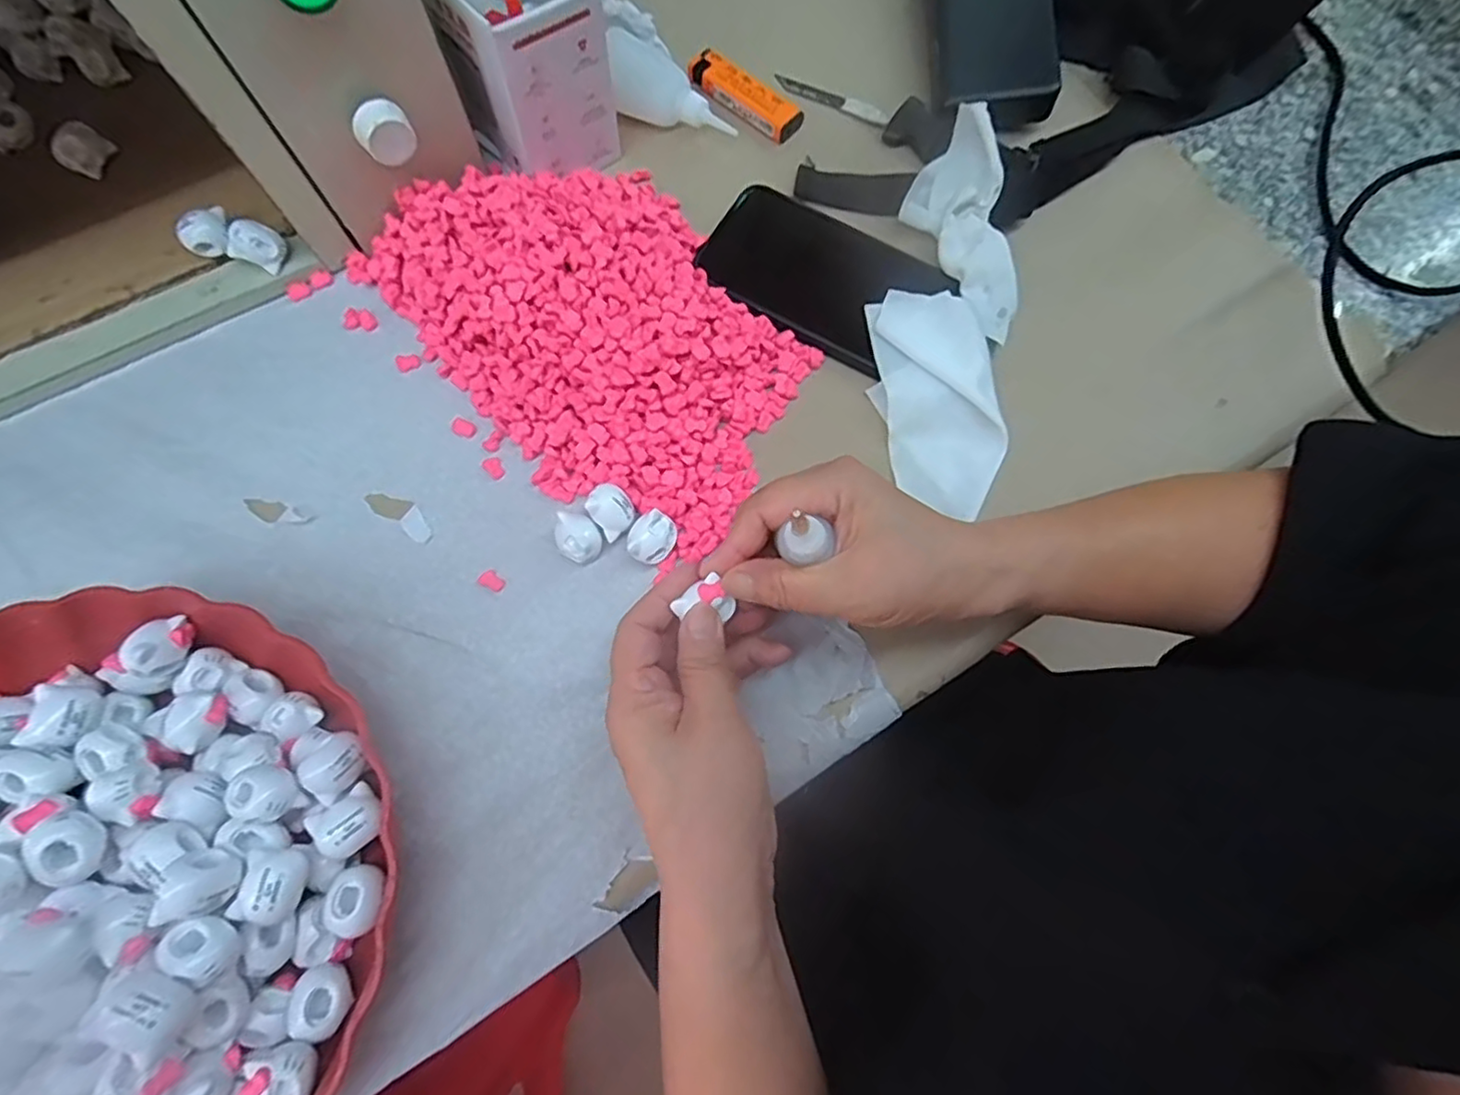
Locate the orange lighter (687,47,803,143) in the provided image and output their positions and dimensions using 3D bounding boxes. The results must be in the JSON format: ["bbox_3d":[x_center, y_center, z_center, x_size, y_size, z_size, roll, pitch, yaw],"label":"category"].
[{"bbox_3d":[0.008,-0.292,0.421,0.083,0.012,0.022,37,74,10],"label":"orange lighter"}]

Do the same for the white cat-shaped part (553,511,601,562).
[{"bbox_3d":[-0.074,-0.004,0.325,0.020,0.019,0.025,-26,74,-10],"label":"white cat-shaped part"}]

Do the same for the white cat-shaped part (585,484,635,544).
[{"bbox_3d":[-0.058,-0.019,0.322,0.019,0.016,0.021,-38,77,-13],"label":"white cat-shaped part"}]

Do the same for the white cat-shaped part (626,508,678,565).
[{"bbox_3d":[-0.038,-0.004,0.322,0.019,0.013,0.025,31,73,8],"label":"white cat-shaped part"}]

